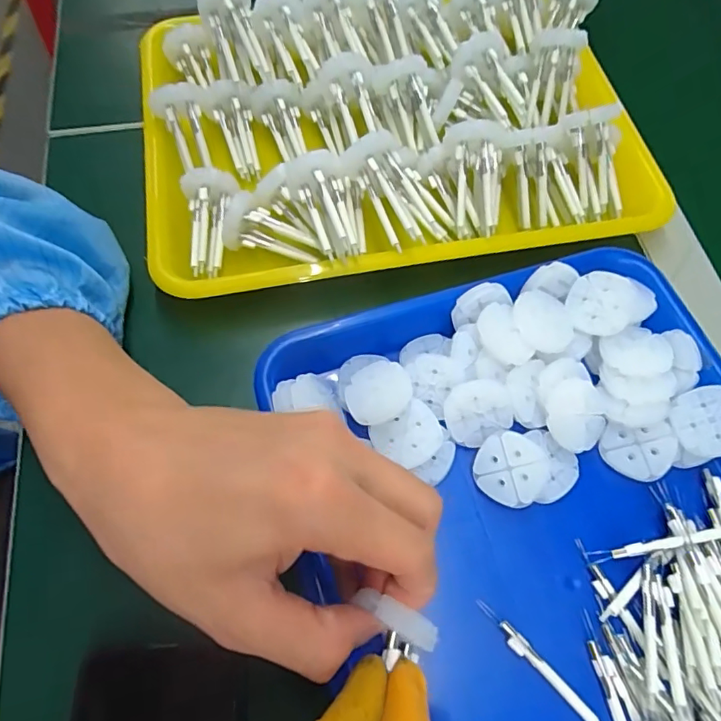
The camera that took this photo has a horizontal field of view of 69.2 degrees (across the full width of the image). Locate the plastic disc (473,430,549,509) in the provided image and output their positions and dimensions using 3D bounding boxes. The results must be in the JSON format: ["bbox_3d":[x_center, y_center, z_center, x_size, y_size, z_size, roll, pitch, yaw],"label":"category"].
[{"bbox_3d":[0.075,0.055,0.264,0.033,0.004,0.034,-3,84,24],"label":"plastic disc"}]

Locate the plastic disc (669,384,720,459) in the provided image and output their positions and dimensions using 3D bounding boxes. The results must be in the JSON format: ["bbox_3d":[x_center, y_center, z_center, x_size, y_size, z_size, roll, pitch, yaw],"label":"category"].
[{"bbox_3d":[0.180,0.031,0.267,0.035,0.004,0.034,-3,83,21],"label":"plastic disc"}]

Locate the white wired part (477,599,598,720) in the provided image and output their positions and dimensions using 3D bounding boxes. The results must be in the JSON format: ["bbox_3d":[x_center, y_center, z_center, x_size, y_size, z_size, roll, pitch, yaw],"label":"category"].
[{"bbox_3d":[0.083,0.140,0.239,0.073,0.004,0.008,42,71,16],"label":"white wired part"}]

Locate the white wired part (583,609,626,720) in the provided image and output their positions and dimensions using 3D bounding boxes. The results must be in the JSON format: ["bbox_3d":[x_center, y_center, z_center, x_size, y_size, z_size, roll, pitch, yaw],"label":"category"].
[{"bbox_3d":[0.114,0.153,0.235,0.007,0.006,0.070,-10,66,-7],"label":"white wired part"}]

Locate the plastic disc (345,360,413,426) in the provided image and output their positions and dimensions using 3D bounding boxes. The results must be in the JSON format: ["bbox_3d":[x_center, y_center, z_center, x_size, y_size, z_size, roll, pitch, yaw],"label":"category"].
[{"bbox_3d":[0.009,0.017,0.275,0.034,0.005,0.031,0,69,1],"label":"plastic disc"}]

